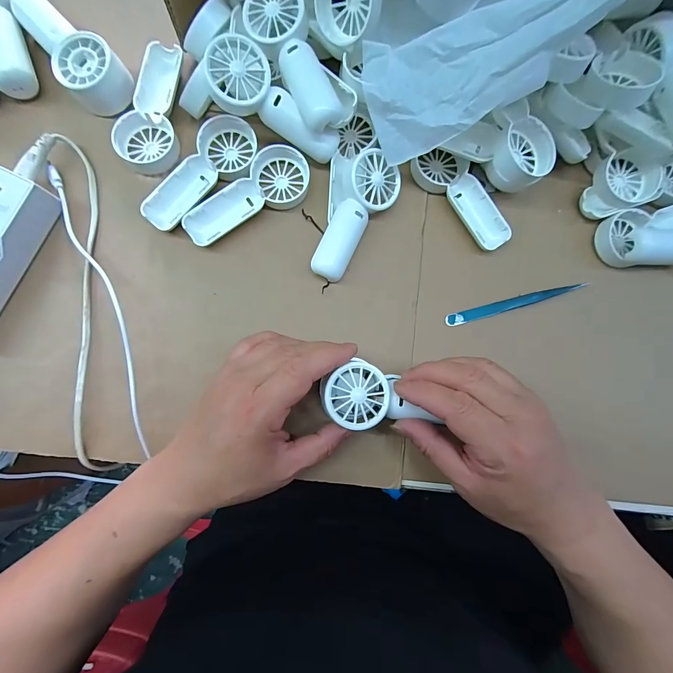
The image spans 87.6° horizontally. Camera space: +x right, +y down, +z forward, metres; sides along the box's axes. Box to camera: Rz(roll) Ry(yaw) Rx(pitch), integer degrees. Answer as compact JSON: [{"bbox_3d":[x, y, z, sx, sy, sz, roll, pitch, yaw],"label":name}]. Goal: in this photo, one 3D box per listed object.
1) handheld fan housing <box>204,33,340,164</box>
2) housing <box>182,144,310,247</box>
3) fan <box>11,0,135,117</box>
[{"bbox_3d":[-0.048,-0.178,0.276,0.109,0.025,0.044,31,83,-23],"label":"handheld fan housing"},{"bbox_3d":[-0.071,-0.112,0.292,0.110,0.019,0.045,-42,88,-7],"label":"housing"},{"bbox_3d":[-0.217,-0.234,0.288,0.048,0.033,0.115,-41,90,-7],"label":"fan"}]

